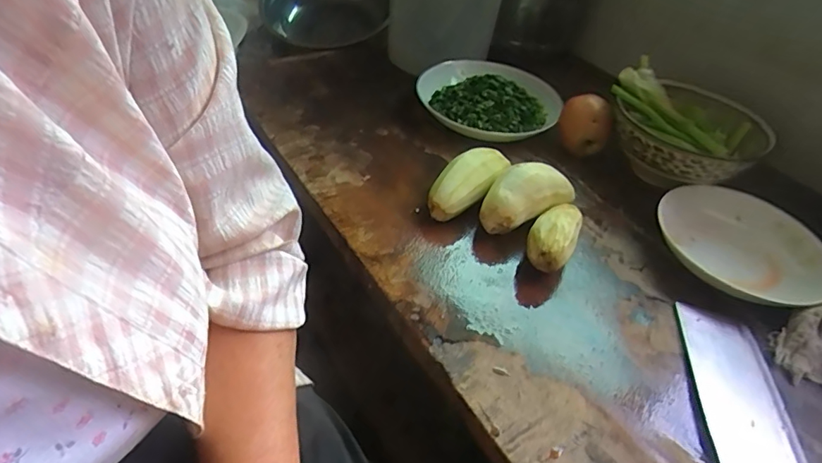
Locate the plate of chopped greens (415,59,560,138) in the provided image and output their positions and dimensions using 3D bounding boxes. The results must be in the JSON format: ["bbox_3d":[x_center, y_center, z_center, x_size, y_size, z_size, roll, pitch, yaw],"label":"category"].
[{"bbox_3d":[0.115,-0.190,0.706,0.181,0.052,0.188,5,42,-4],"label":"plate of chopped greens"}]

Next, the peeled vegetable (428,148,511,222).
[{"bbox_3d":[0.067,-0.056,0.562,0.059,0.053,0.124,27,46,18],"label":"peeled vegetable"}]

